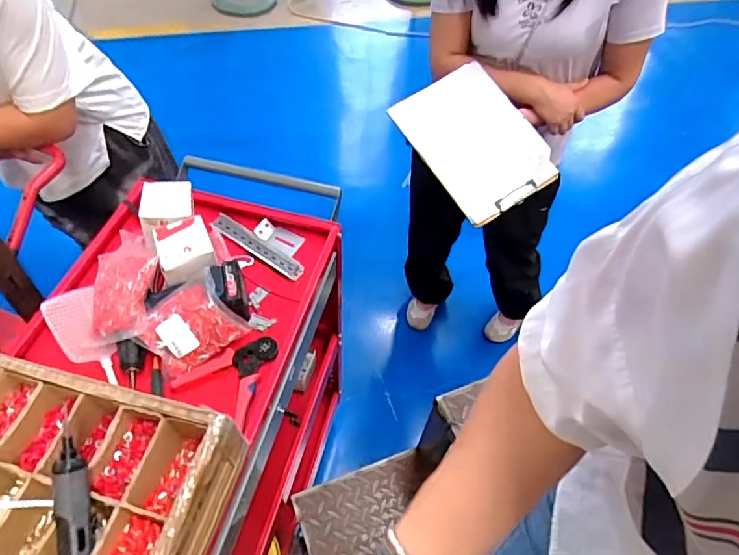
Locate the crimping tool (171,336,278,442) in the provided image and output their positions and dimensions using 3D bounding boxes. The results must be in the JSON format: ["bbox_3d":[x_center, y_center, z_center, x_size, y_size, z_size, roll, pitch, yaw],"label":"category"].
[{"bbox_3d":[-0.211,0.157,0.823,0.134,0.039,0.149,29,56,17],"label":"crimping tool"}]

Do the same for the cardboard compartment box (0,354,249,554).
[{"bbox_3d":[-0.391,0.248,0.612,0.399,0.083,0.251,14,53,6],"label":"cardboard compartment box"}]

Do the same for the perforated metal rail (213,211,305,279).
[{"bbox_3d":[-0.214,-0.062,0.969,0.210,0.018,0.040,31,57,18],"label":"perforated metal rail"}]

